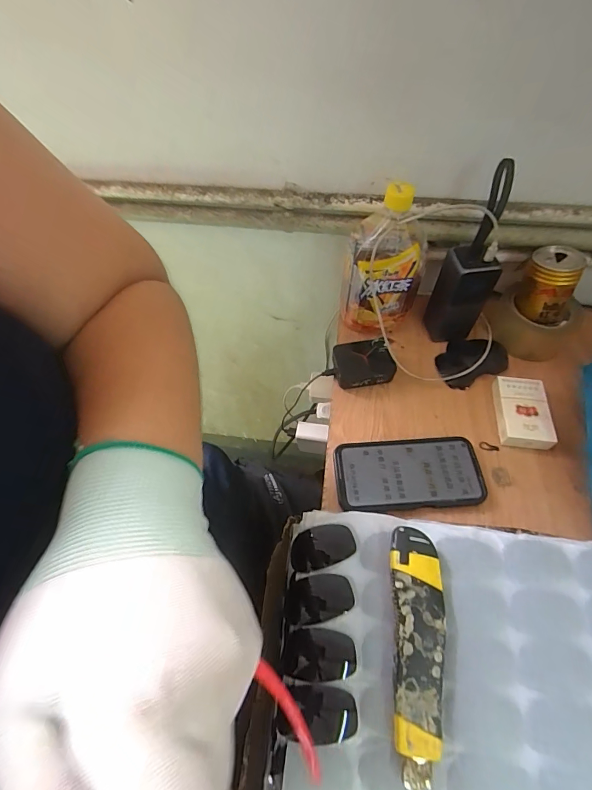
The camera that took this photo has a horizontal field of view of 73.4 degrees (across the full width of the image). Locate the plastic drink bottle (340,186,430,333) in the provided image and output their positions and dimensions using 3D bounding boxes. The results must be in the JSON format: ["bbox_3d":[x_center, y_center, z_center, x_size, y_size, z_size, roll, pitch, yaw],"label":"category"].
[{"bbox_3d":[0.114,-0.175,0.503,0.092,0.193,0.092,11,59,8],"label":"plastic drink bottle"}]

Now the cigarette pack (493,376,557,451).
[{"bbox_3d":[0.279,0.022,0.492,0.058,0.024,0.090,7,58,6],"label":"cigarette pack"}]

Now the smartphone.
[{"bbox_3d":[0.129,0.091,0.455,0.163,0.016,0.080,-4,57,1],"label":"smartphone"}]

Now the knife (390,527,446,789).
[{"bbox_3d":[0.089,0.181,0.288,0.037,0.022,0.155,3,58,5],"label":"knife"}]

